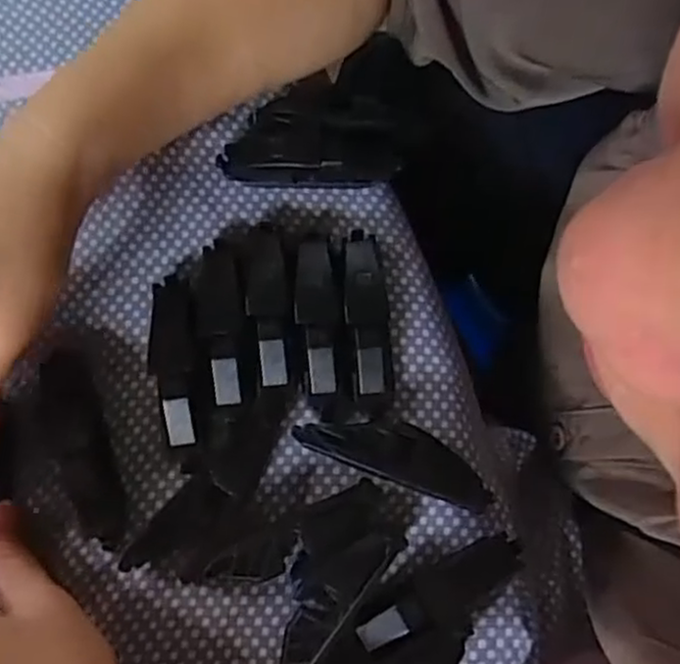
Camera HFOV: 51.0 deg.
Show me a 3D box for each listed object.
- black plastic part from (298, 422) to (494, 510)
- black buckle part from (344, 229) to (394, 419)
[{"bbox_3d":[0.022,0.049,0.287,0.078,0.019,0.022,20,77,4],"label":"black plastic part"},{"bbox_3d":[0.012,-0.005,0.301,0.017,0.020,0.080,-3,77,-2],"label":"black buckle part"}]

